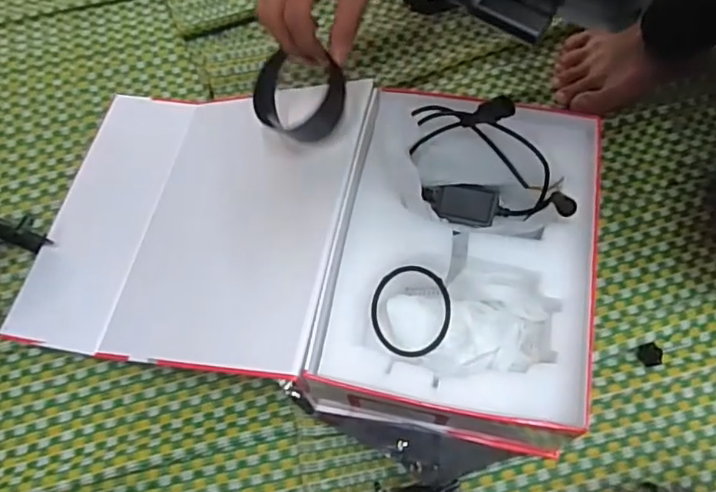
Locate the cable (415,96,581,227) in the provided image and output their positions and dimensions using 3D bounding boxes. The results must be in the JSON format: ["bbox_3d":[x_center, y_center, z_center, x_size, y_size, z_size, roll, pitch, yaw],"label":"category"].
[{"bbox_3d":[0.119,-0.069,0.545,0.148,0.112,0.069,22,69,10],"label":"cable"}]

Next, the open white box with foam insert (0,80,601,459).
[{"bbox_3d":[-0.053,-0.011,0.541,0.491,0.116,0.271,11,67,6],"label":"open white box with foam insert"}]

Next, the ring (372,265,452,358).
[{"bbox_3d":[0.046,0.056,0.519,0.076,0.006,0.077,2,86,-22],"label":"ring"}]

